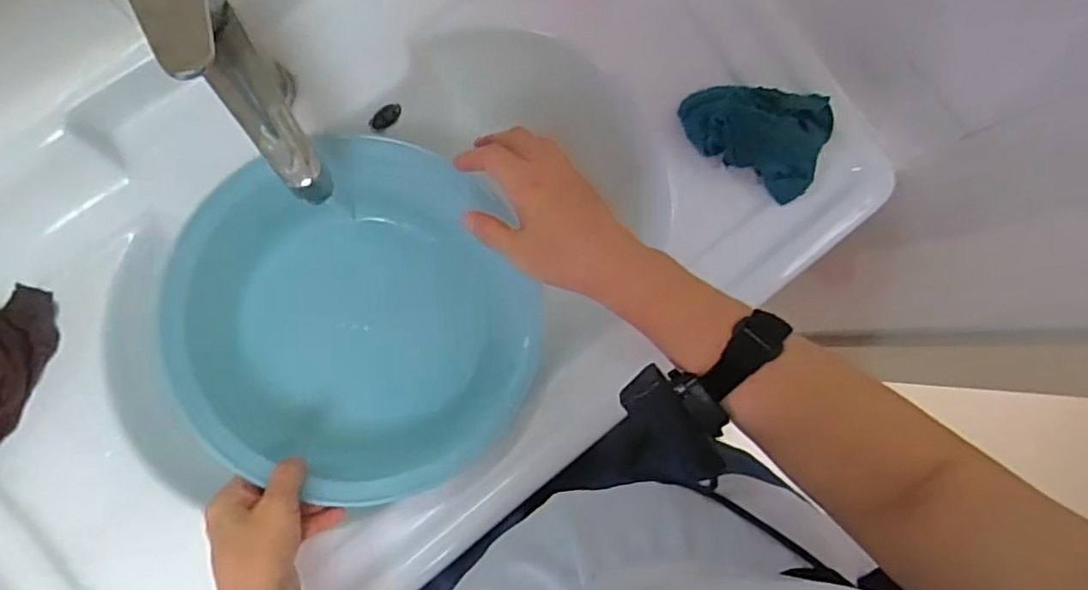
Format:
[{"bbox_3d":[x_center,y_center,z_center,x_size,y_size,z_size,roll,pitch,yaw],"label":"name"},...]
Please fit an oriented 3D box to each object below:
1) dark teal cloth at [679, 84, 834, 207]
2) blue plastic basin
[{"bbox_3d":[0.187,-0.150,0.552,0.129,0.042,0.093,29,83,-3],"label":"dark teal cloth"},{"bbox_3d":[-0.159,0.007,0.539,0.309,0.100,0.277,32,83,-2],"label":"blue plastic basin"}]

